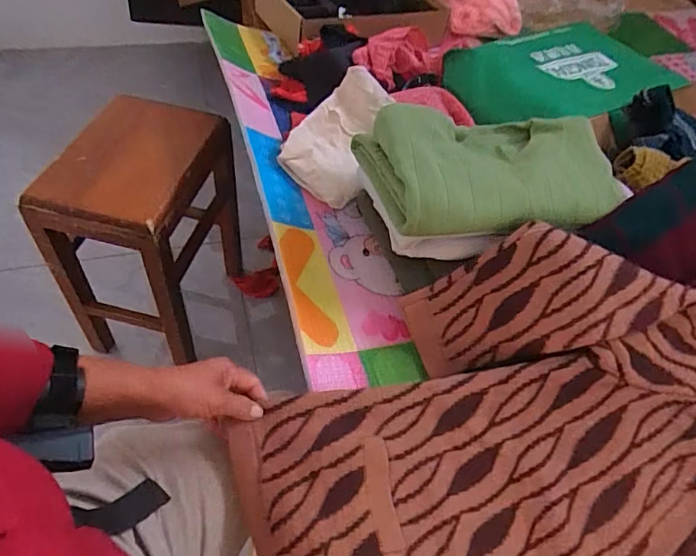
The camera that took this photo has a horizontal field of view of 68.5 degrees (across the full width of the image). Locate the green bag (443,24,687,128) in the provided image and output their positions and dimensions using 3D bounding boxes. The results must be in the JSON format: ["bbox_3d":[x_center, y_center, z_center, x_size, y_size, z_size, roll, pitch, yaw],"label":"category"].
[{"bbox_3d":[0.395,-0.386,0.975,0.432,0.073,0.306,2,50,-3],"label":"green bag"}]

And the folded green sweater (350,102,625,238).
[{"bbox_3d":[0.184,-0.153,0.645,0.304,0.069,0.214,-12,52,-15],"label":"folded green sweater"}]

